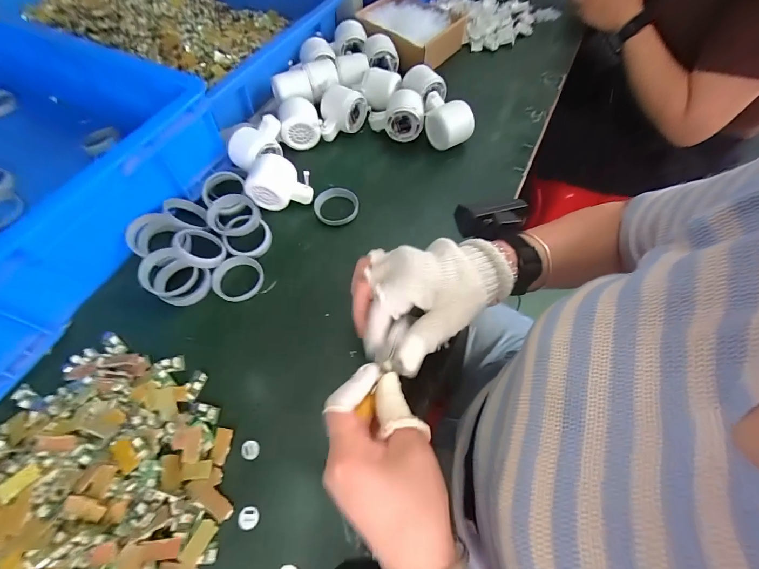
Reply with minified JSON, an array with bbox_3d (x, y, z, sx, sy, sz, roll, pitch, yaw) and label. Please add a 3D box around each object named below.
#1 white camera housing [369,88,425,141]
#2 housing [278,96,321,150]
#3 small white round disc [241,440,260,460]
[{"bbox_3d":[0.024,-0.252,0.524,0.082,0.054,0.048,-4,62,-2],"label":"white camera housing"},{"bbox_3d":[-0.117,-0.238,0.512,0.058,0.053,0.050,-10,62,-5],"label":"housing"},{"bbox_3d":[-0.123,0.158,0.330,0.017,0.004,0.016,0,62,0],"label":"small white round disc"}]

